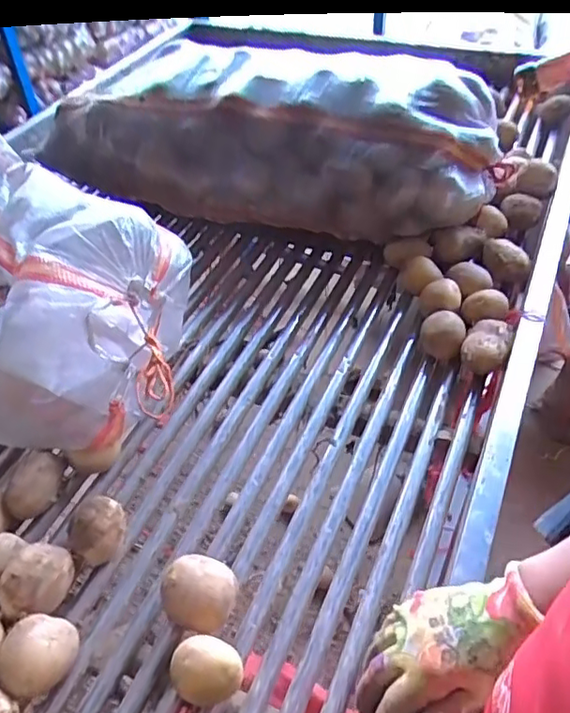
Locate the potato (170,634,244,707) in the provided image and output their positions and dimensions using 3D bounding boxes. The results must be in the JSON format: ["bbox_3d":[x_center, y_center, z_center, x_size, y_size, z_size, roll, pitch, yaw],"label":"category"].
[{"bbox_3d":[-0.063,0.258,0.467,0.057,0.049,0.043,10,44,13],"label":"potato"}]

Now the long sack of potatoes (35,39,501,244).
[{"bbox_3d":[-0.032,-0.345,0.882,0.654,0.198,0.247,14,45,17],"label":"long sack of potatoes"}]

